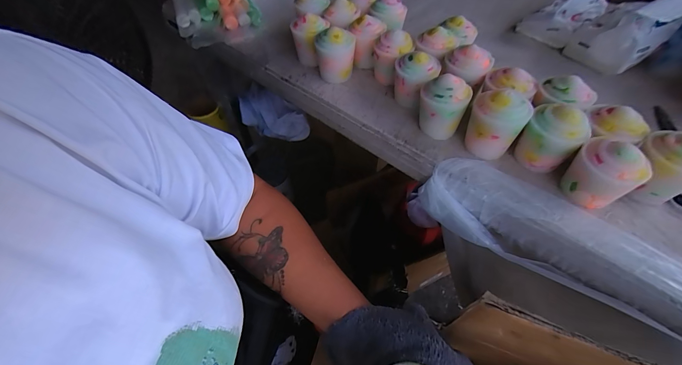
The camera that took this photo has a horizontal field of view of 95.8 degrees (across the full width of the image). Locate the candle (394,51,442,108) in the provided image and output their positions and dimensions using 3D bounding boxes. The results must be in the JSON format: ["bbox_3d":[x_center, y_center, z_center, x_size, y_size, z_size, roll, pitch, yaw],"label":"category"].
[{"bbox_3d":[0.098,-0.135,0.408,0.057,0.070,0.049,14,55,12],"label":"candle"}]

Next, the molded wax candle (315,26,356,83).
[{"bbox_3d":[-0.008,-0.184,0.448,0.056,0.073,0.047,-6,53,-2],"label":"molded wax candle"}]

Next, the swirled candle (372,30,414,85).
[{"bbox_3d":[0.073,-0.175,0.440,0.054,0.069,0.049,5,54,6],"label":"swirled candle"}]

